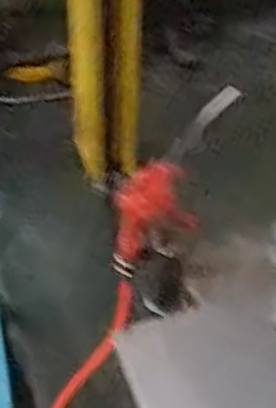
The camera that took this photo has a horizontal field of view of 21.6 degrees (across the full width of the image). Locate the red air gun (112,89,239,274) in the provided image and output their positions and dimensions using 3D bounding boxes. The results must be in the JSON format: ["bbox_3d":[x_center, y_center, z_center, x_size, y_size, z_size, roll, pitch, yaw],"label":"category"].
[{"bbox_3d":[0.023,-0.003,0.733,0.090,0.268,0.059,12,41,-21],"label":"red air gun"}]

